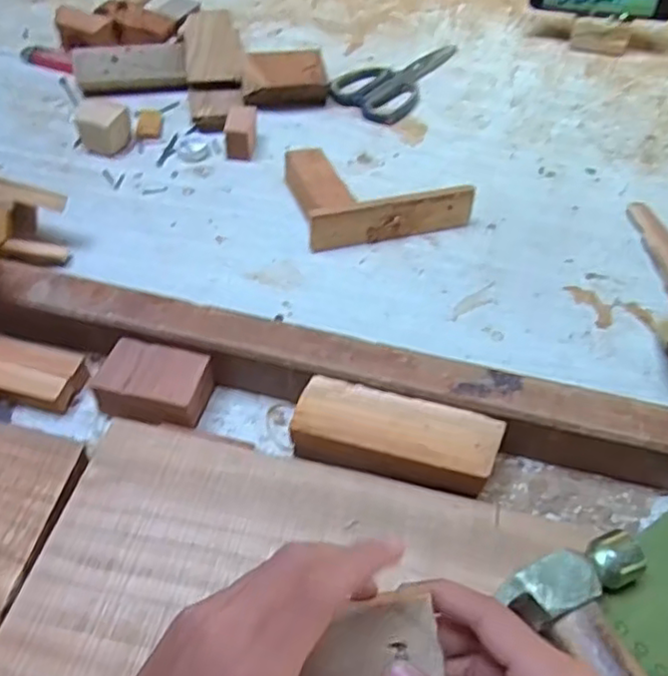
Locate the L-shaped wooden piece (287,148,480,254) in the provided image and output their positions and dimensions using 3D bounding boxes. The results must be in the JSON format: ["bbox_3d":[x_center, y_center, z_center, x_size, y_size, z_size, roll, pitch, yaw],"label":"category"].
[{"bbox_3d":[0.038,-0.131,0.578,0.148,0.039,0.099,-9,52,-10],"label":"L-shaped wooden piece"}]

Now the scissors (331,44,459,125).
[{"bbox_3d":[0.081,-0.295,0.732,0.085,0.013,0.184,33,56,22],"label":"scissors"}]

